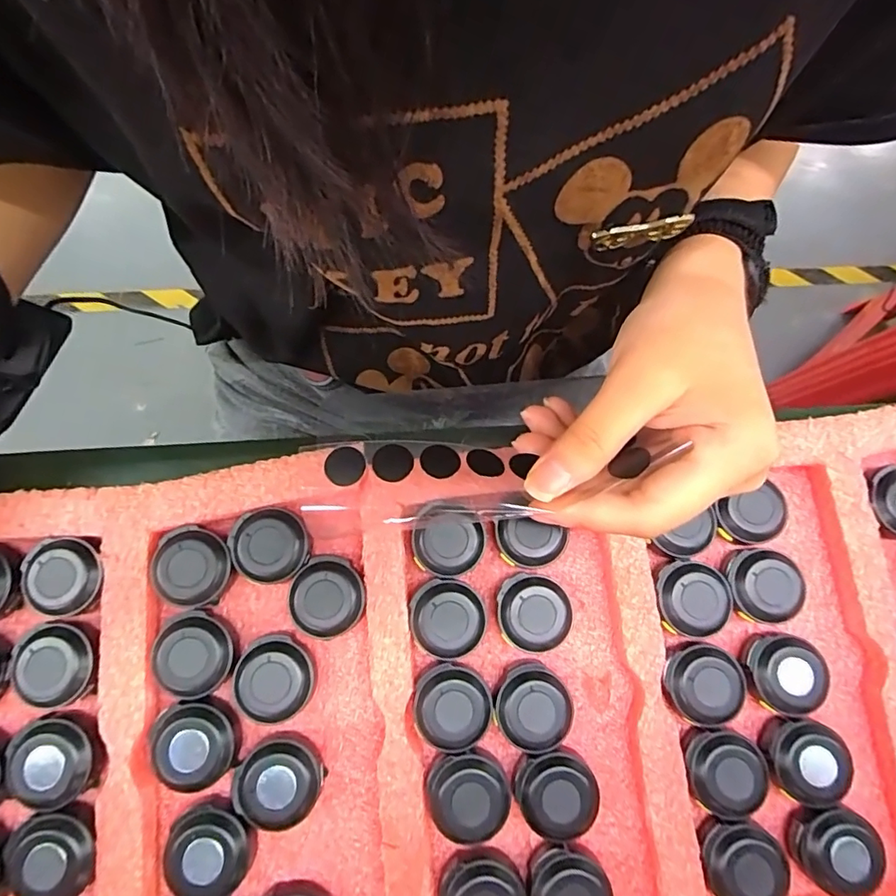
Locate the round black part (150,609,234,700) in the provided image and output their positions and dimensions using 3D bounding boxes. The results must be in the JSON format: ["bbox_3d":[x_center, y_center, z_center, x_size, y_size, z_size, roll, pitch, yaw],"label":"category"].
[{"bbox_3d":[-0.095,0.077,0.197,0.026,0.014,0.030,-34,80,-7],"label":"round black part"}]

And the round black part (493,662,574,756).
[{"bbox_3d":[0.032,0.098,0.196,0.027,0.008,0.030,-32,80,-7],"label":"round black part"}]

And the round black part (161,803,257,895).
[{"bbox_3d":[-0.084,0.142,0.183,0.030,0.012,0.028,0,77,-1],"label":"round black part"}]

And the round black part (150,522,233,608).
[{"bbox_3d":[-0.099,0.046,0.200,0.027,0.009,0.028,0,77,-1],"label":"round black part"}]

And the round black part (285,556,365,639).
[{"bbox_3d":[-0.046,0.058,0.202,0.028,0.013,0.030,0,77,-1],"label":"round black part"}]

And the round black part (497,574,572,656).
[{"bbox_3d":[0.033,0.065,0.206,0.027,0.012,0.028,0,77,-1],"label":"round black part"}]

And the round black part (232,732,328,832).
[{"bbox_3d":[-0.061,0.120,0.190,0.030,0.014,0.028,0,77,-1],"label":"round black part"}]

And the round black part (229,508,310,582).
[{"bbox_3d":[-0.070,0.038,0.206,0.030,0.013,0.028,0,77,-1],"label":"round black part"}]

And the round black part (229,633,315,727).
[{"bbox_3d":[-0.065,0.087,0.196,0.027,0.013,0.030,-35,80,-8],"label":"round black part"}]

